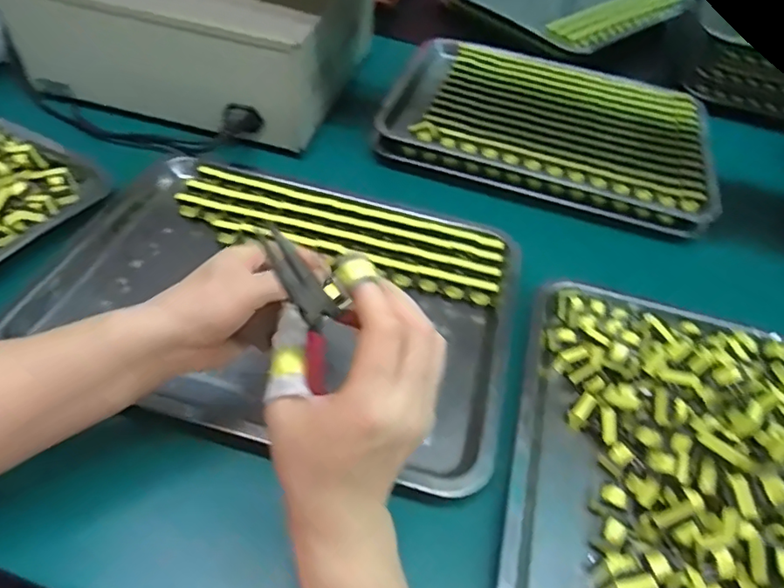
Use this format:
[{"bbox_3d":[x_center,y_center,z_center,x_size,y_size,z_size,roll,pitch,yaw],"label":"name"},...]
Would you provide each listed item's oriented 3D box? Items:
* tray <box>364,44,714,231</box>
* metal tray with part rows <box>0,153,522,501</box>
[{"bbox_3d":[0.196,-0.221,0.688,0.388,0.045,0.265,17,50,8],"label":"tray"},{"bbox_3d":[-0.090,0.003,0.490,0.399,0.050,0.290,17,50,8],"label":"metal tray with part rows"}]

